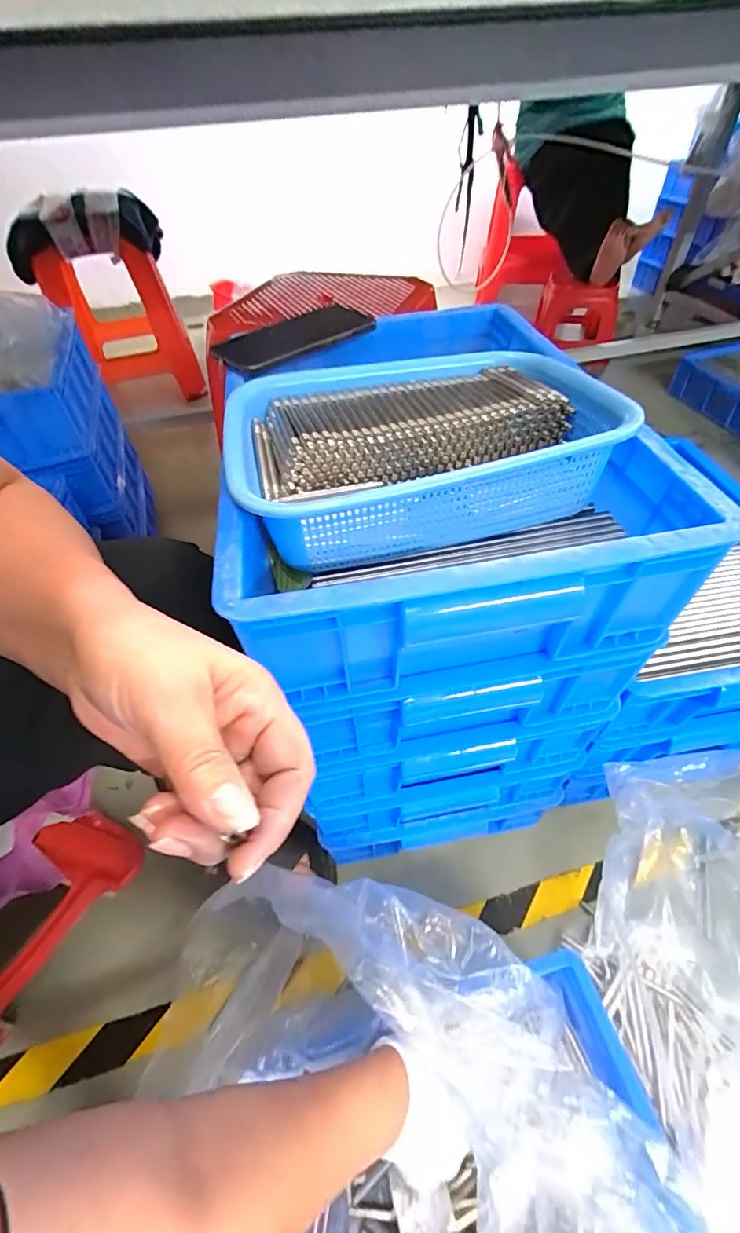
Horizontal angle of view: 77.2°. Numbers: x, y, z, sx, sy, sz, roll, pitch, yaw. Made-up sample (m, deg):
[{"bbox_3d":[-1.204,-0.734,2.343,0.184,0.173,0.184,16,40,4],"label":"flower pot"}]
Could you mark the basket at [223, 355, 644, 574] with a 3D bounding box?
[{"bbox_3d":[0.041,-0.140,0.368,0.280,0.069,0.204,-13,50,-7],"label":"basket"}]

